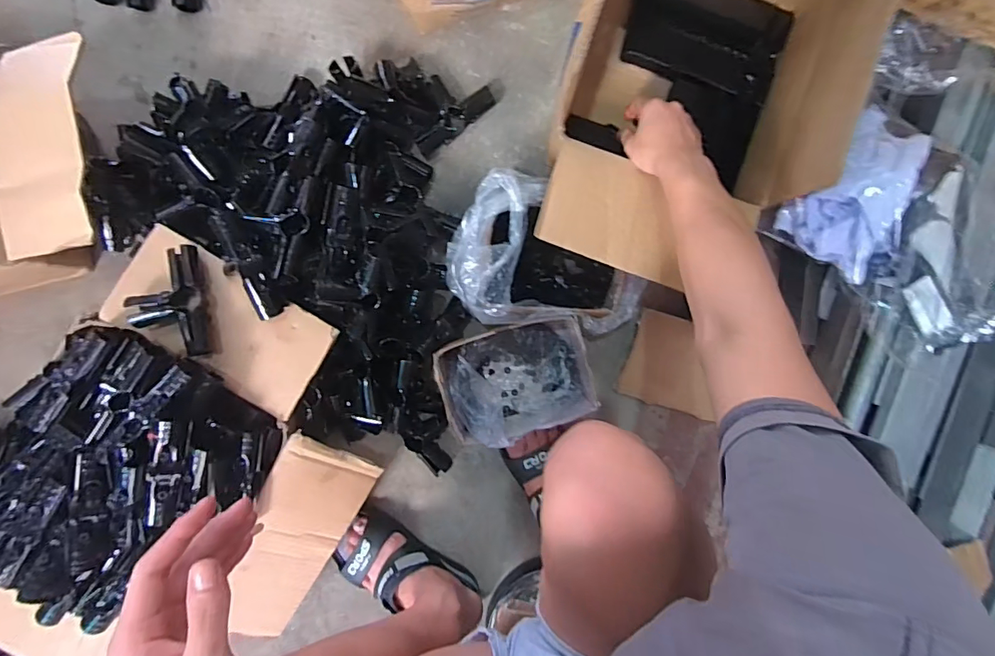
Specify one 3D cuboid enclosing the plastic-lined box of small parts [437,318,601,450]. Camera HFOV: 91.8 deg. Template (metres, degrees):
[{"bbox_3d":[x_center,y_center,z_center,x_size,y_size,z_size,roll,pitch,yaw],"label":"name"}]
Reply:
[{"bbox_3d":[0.026,0.069,0.704,0.205,0.105,0.147,-20,95,0],"label":"plastic-lined box of small parts"}]

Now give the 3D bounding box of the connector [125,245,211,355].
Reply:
[{"bbox_3d":[-0.401,-0.030,0.581,0.080,0.037,0.130,-7,95,-1],"label":"connector"}]

